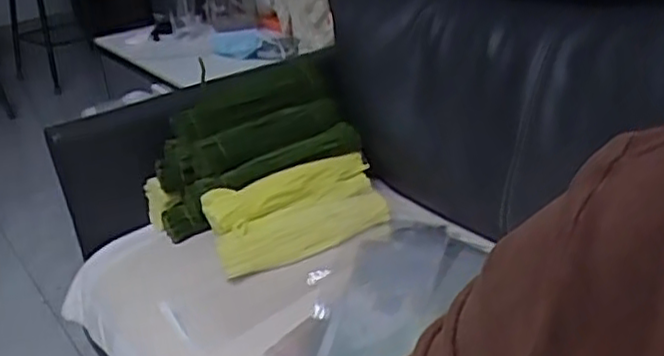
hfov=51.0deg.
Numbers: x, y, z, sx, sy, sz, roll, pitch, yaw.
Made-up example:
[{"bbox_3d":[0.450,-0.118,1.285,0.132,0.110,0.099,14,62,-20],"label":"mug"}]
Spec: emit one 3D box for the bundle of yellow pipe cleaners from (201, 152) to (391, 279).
[{"bbox_3d":[-0.057,0.050,1.165,0.314,0.029,0.177,-17,49,-29],"label":"bundle of yellow pipe cleaners"}]

